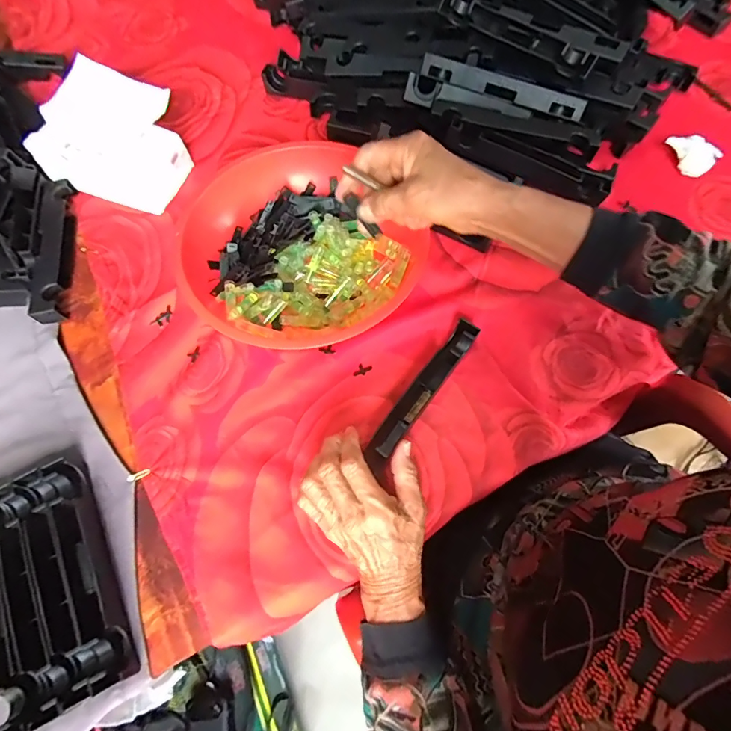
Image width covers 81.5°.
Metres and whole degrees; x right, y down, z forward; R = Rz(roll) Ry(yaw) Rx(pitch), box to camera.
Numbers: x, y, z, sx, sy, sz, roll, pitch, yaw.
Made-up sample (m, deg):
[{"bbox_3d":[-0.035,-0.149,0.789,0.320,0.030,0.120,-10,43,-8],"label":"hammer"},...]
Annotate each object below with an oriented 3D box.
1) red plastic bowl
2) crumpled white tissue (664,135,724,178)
[{"bbox_3d":[-0.065,-0.117,0.455,0.236,0.077,0.227,-1,69,2],"label":"red plastic bowl"},{"bbox_3d":[0.417,-0.272,0.540,0.045,0.023,0.056,-32,71,-9],"label":"crumpled white tissue"}]

